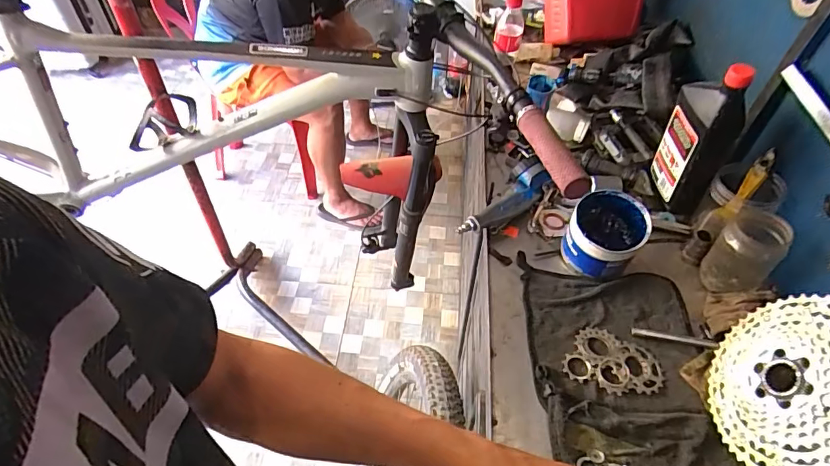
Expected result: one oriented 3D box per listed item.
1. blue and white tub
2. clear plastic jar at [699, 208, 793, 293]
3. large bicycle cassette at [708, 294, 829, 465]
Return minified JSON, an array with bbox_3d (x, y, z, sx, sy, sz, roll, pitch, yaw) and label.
[{"bbox_3d":[0.269,0.008,0.675,0.097,0.093,0.096,0,48,0],"label":"blue and white tub"},{"bbox_3d":[0.451,0.029,0.645,0.090,0.097,0.078,-34,57,-27],"label":"clear plastic jar"},{"bbox_3d":[0.390,0.157,0.486,0.027,0.193,0.183,24,39,-15],"label":"large bicycle cassette"}]

